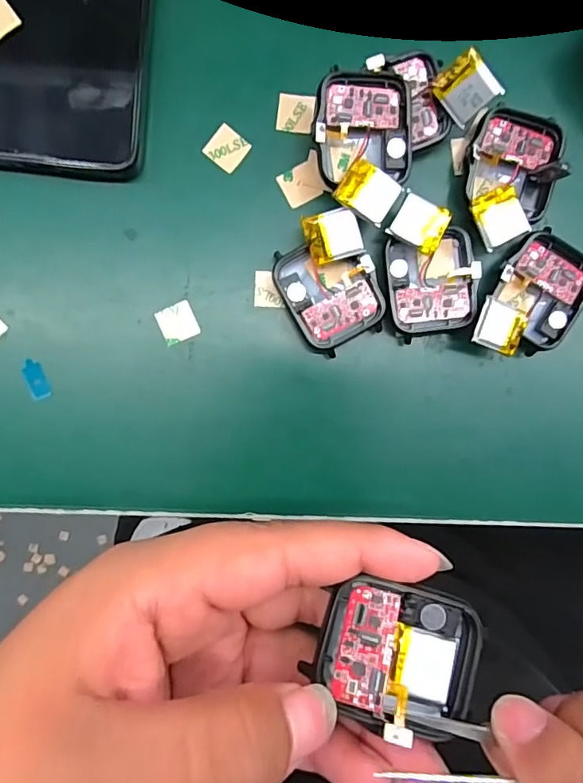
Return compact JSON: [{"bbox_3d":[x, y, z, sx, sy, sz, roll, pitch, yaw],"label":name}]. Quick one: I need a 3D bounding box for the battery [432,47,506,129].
[{"bbox_3d":[0.068,-0.117,0.198,0.020,0.004,0.020,46,131,-14],"label":"battery"}]

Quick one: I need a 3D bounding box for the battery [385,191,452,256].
[{"bbox_3d":[0.052,-0.068,0.212,0.021,0.009,0.020,28,90,-3],"label":"battery"}]

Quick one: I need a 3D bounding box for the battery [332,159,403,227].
[{"bbox_3d":[0.030,-0.077,0.198,0.022,0.004,0.019,35,86,-3],"label":"battery"}]

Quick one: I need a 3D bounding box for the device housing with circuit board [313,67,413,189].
[{"bbox_3d":[0.028,-0.104,0.203,0.038,0.009,0.039,-4,101,-7],"label":"device housing with circuit board"}]

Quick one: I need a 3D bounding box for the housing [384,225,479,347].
[{"bbox_3d":[0.059,-0.045,0.218,0.038,0.011,0.042,-14,92,-2],"label":"housing"}]

